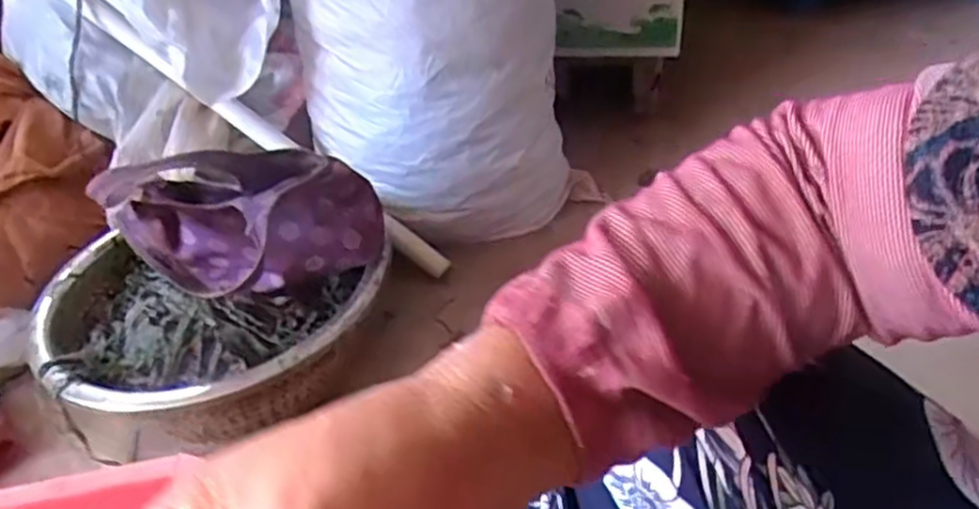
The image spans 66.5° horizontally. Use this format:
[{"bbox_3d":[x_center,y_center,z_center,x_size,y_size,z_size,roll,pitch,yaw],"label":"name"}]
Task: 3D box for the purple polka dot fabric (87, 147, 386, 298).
[{"bbox_3d":[-0.254,-0.029,0.792,0.255,0.201,0.147,-7,38,-2],"label":"purple polka dot fabric"}]

